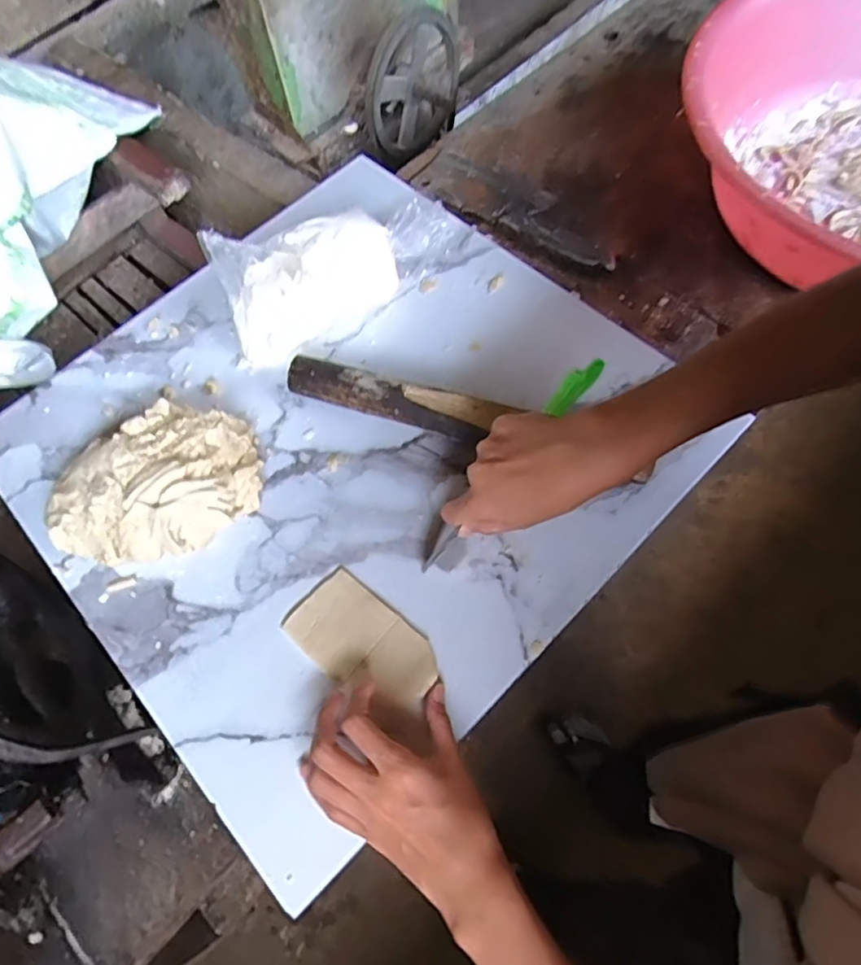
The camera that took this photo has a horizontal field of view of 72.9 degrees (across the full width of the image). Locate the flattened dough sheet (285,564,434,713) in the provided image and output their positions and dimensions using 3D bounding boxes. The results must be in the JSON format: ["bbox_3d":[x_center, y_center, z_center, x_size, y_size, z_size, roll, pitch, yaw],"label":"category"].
[{"bbox_3d":[-0.049,0.118,0.427,0.113,0.007,0.062,36,71,18],"label":"flattened dough sheet"}]

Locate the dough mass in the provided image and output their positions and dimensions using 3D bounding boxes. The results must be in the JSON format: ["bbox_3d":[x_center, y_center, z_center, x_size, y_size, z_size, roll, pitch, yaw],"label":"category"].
[{"bbox_3d":[-0.221,-0.003,0.467,0.157,0.063,0.122,0,65,2],"label":"dough mass"}]

